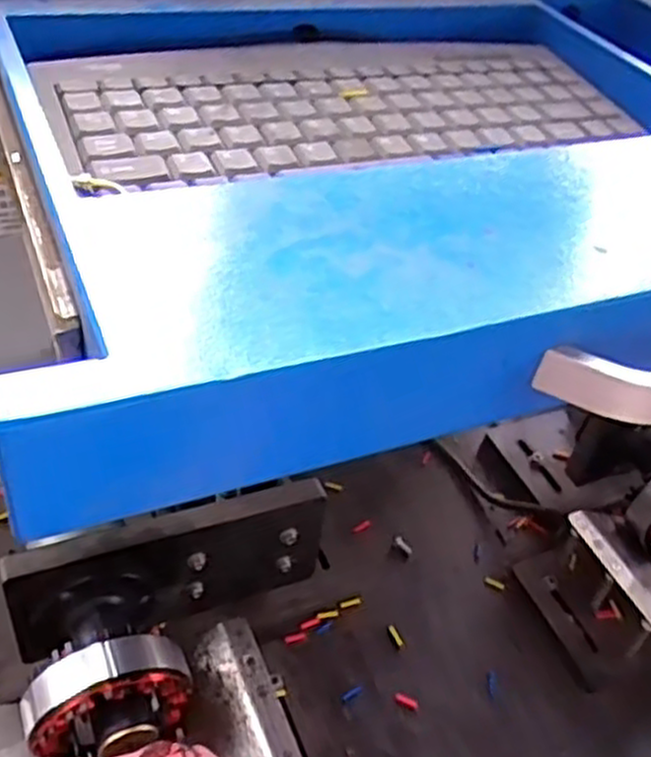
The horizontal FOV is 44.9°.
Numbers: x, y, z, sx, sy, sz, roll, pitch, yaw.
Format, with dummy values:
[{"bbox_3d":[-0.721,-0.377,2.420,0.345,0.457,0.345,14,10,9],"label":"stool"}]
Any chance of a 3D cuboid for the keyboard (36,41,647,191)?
[{"bbox_3d":[0.014,-0.139,0.390,0.283,0.014,0.111,-13,47,-21],"label":"keyboard"}]

